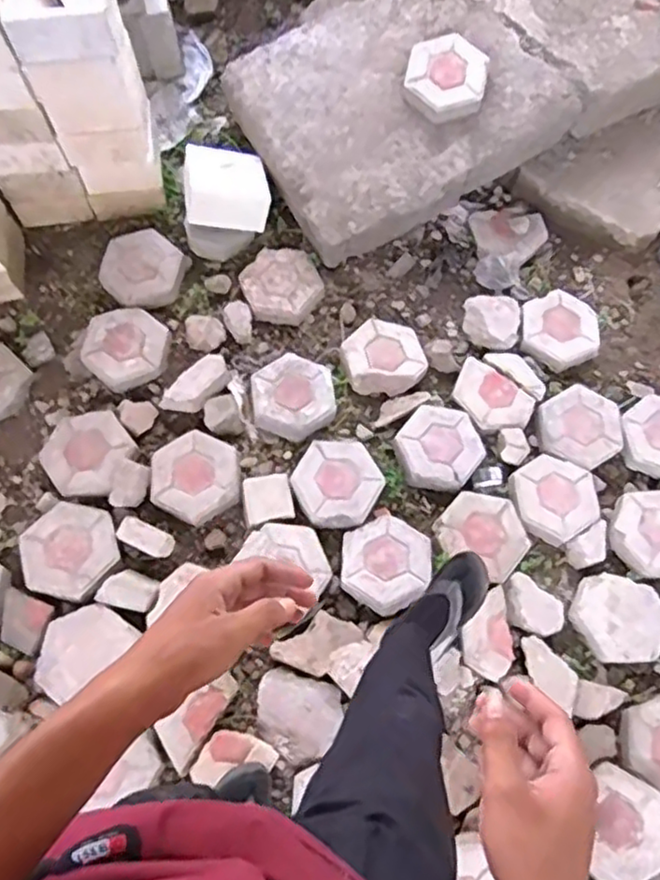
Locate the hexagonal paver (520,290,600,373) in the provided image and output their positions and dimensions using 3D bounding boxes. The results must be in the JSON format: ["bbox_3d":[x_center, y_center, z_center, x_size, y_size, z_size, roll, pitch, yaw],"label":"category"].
[{"bbox_3d":[0.616,-0.298,1.767,0.206,0.045,0.224,3,68,-1],"label":"hexagonal paver"}]

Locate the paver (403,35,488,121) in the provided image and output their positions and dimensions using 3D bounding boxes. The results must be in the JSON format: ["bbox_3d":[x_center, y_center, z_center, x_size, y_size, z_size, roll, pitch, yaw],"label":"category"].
[{"bbox_3d":[0.301,-0.945,1.706,0.207,0.075,0.214,12,68,2],"label":"paver"}]

